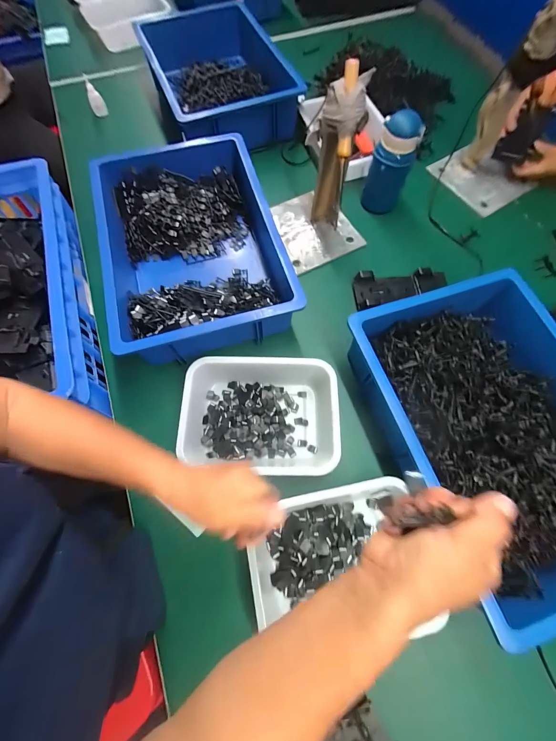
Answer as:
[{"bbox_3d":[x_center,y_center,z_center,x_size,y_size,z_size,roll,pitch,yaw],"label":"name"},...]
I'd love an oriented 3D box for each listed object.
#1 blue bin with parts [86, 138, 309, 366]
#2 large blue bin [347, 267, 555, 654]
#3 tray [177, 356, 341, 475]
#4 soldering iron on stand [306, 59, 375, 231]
[{"bbox_3d":[-0.167,-0.246,0.576,0.314,0.111,0.446,-14,70,-5],"label":"blue bin with parts"},{"bbox_3d":[0.337,0.081,0.452,0.322,0.110,0.441,-18,71,-6],"label":"large blue bin"},{"bbox_3d":[-0.031,0.077,0.490,0.257,0.068,0.183,1,70,1],"label":"tray"},{"bbox_3d":[0.096,-0.378,0.546,0.089,0.263,0.085,8,70,3],"label":"soldering iron on stand"}]

